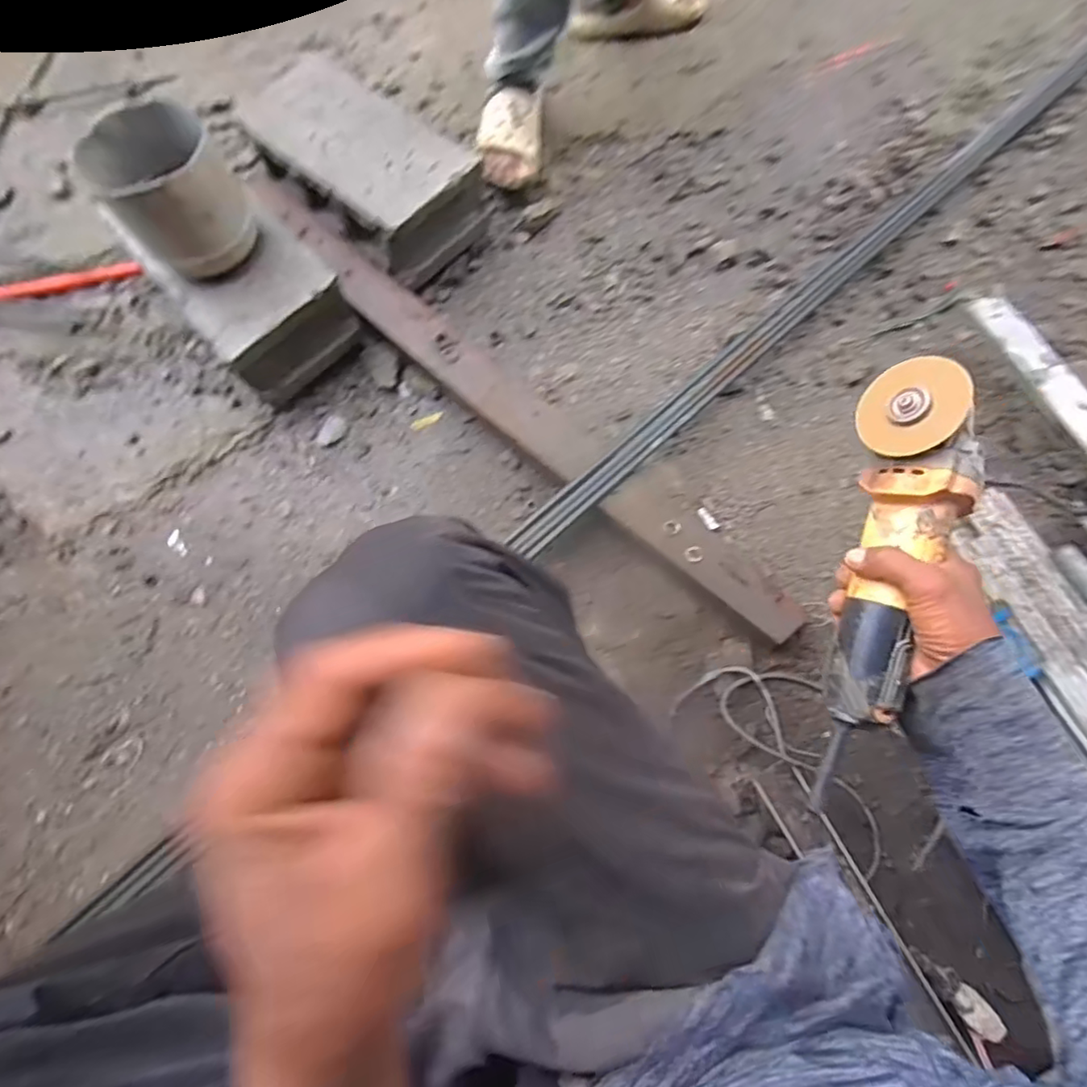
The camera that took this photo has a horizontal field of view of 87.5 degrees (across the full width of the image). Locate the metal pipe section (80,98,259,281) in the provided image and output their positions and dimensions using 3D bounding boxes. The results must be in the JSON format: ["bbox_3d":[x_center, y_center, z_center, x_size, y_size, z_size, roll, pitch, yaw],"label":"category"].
[{"bbox_3d":[-0.478,-0.458,0.741,0.139,0.132,0.149,0,74,1],"label":"metal pipe section"}]

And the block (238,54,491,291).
[{"bbox_3d":[-0.293,-0.617,0.913,0.372,0.114,0.199,41,79,11],"label":"block"}]

